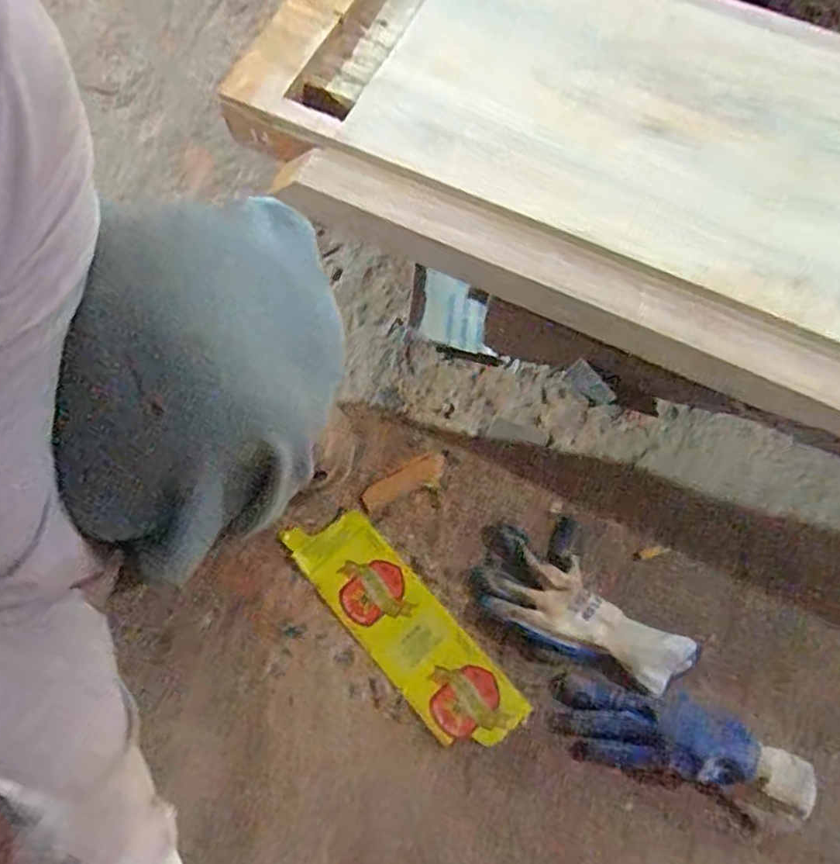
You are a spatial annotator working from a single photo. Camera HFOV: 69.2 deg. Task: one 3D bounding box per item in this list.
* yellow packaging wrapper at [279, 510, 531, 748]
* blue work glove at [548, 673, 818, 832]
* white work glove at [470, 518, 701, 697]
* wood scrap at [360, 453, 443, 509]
[{"bbox_3d":[-0.020,0.185,0.587,0.080,0.017,0.268,-42,74,-12],"label":"yellow packaging wrapper"},{"bbox_3d":[0.226,0.273,0.530,0.217,0.044,0.078,16,73,5],"label":"blue work glove"},{"bbox_3d":[0.157,0.157,0.574,0.208,0.030,0.111,28,74,8],"label":"white work glove"},{"bbox_3d":[-0.018,0.052,0.629,0.091,0.007,0.027,-25,74,-8],"label":"wood scrap"}]

